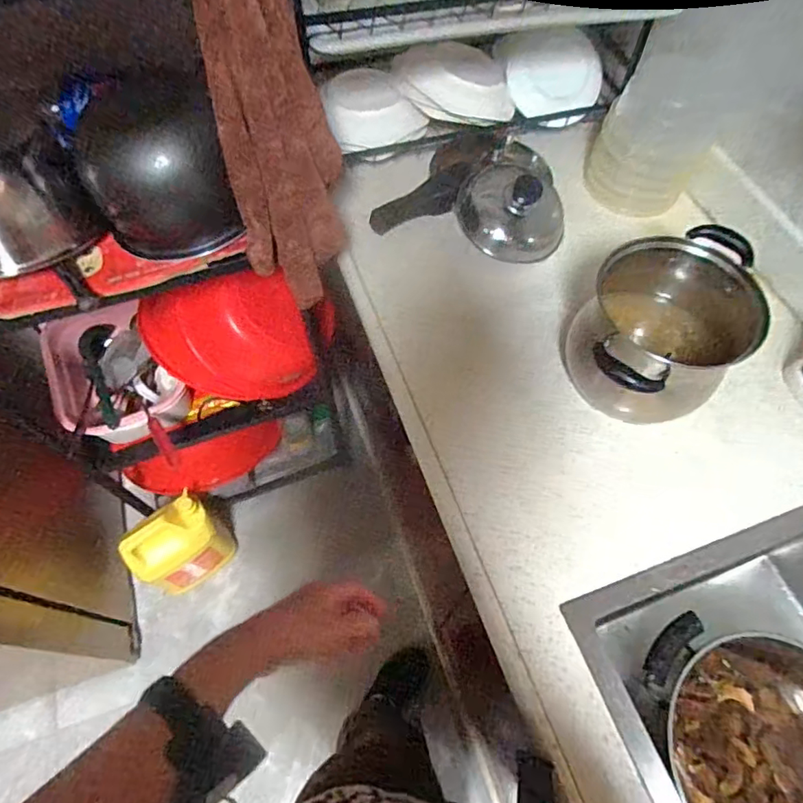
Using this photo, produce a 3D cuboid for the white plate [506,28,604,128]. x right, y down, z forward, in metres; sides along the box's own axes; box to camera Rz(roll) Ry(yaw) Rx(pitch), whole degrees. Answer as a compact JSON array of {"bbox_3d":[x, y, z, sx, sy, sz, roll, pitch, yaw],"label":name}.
[{"bbox_3d":[0.259,-0.545,0.910,0.150,0.025,0.161,-1,83,7],"label":"white plate"}]

